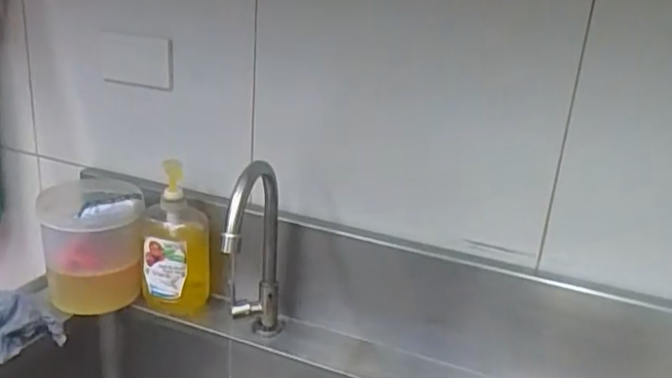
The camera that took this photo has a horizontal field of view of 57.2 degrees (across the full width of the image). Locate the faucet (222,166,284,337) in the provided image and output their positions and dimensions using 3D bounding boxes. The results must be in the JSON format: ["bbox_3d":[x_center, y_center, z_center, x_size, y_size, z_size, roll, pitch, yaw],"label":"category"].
[{"bbox_3d":[-0.104,0.079,0.805,0.077,0.261,0.160,4,20,-3],"label":"faucet"}]

